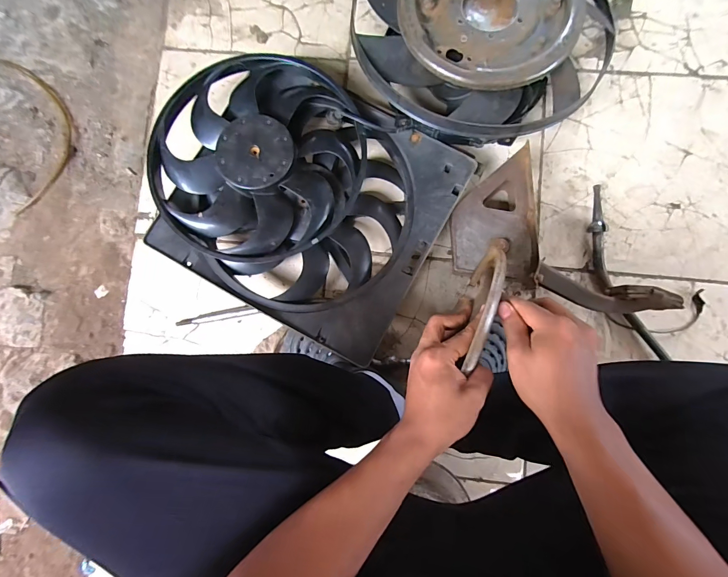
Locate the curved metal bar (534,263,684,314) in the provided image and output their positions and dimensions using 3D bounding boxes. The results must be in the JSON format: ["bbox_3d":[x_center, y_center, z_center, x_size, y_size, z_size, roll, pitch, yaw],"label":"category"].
[{"bbox_3d":[0.394,0.009,0.570,0.212,0.061,0.051,15,86,4],"label":"curved metal bar"}]

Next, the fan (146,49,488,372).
[{"bbox_3d":[-0.121,-0.166,0.629,0.512,0.115,0.420,28,87,5],"label":"fan"}]

